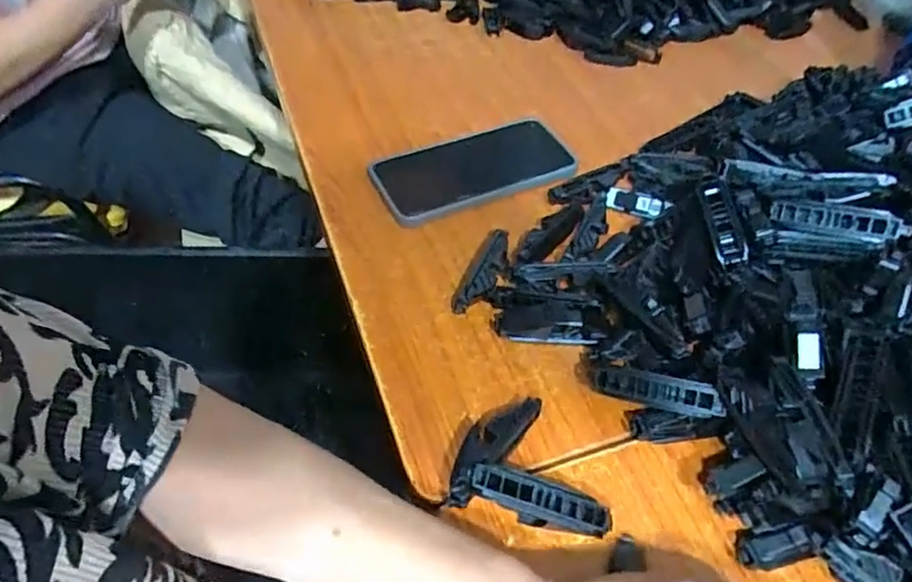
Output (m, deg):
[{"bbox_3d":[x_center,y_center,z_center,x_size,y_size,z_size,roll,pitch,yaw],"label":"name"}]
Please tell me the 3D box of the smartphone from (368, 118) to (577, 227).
[{"bbox_3d":[0.013,-0.103,0.506,0.163,0.007,0.083,-19,55,-19],"label":"smartphone"}]

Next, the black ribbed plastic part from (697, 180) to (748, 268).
[{"bbox_3d":[0.186,-0.051,0.431,0.019,0.010,0.080,4,50,-1],"label":"black ribbed plastic part"}]

